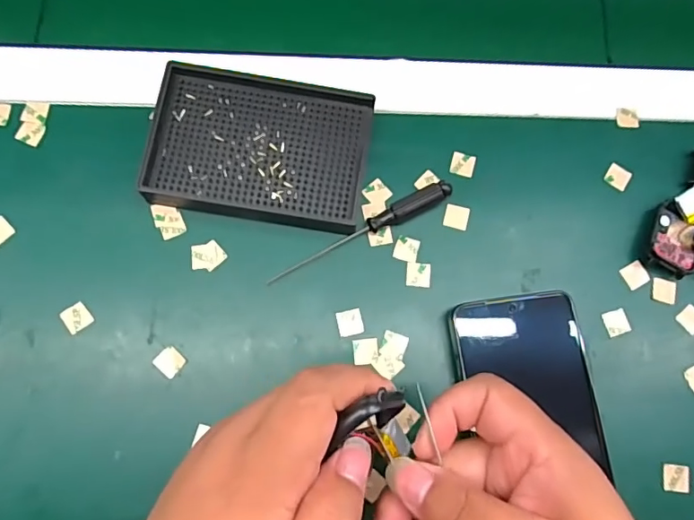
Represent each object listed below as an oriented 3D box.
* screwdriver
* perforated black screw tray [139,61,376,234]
[{"bbox_3d":[0.010,-0.016,0.330,0.128,0.013,0.014,-30,80,-10],"label":"screwdriver"},{"bbox_3d":[-0.055,-0.074,0.334,0.135,0.016,0.096,8,76,-1],"label":"perforated black screw tray"}]

